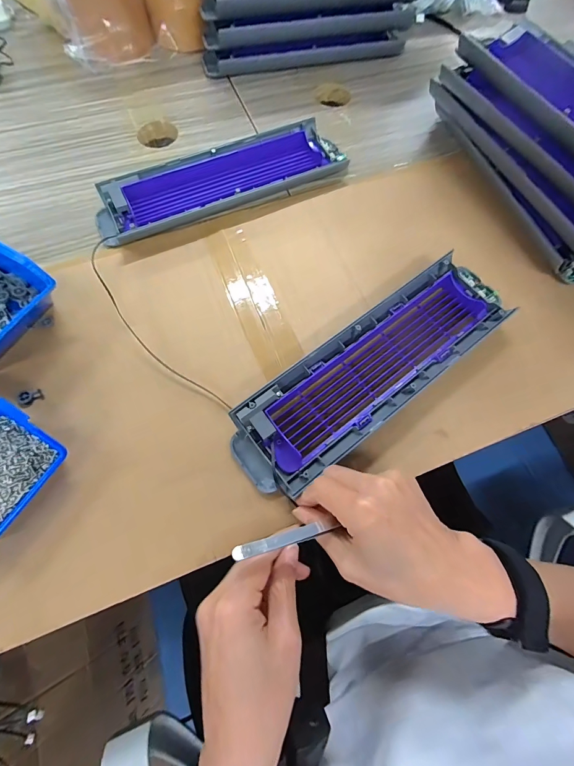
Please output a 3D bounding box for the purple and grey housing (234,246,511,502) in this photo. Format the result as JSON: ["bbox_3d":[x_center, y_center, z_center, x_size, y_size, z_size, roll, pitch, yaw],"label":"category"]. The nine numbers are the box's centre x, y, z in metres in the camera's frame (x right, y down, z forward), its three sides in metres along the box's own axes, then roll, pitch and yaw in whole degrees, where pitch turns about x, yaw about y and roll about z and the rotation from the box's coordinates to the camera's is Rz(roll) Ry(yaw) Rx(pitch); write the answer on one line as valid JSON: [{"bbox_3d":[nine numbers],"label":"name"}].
[{"bbox_3d":[0.082,-0.017,0.313,0.289,0.028,0.080,-36,70,-15],"label":"purple and grey housing"}]

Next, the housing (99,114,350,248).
[{"bbox_3d":[-0.070,-0.230,0.399,0.289,0.029,0.086,-25,71,-11],"label":"housing"}]

